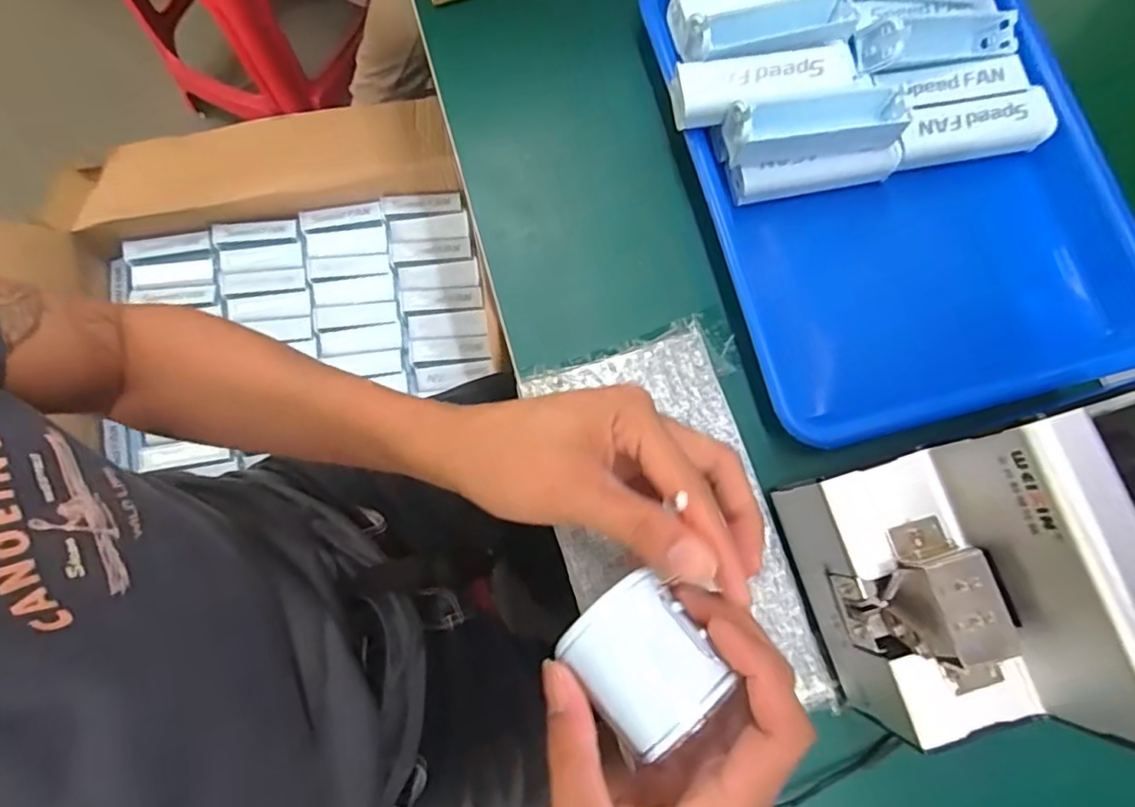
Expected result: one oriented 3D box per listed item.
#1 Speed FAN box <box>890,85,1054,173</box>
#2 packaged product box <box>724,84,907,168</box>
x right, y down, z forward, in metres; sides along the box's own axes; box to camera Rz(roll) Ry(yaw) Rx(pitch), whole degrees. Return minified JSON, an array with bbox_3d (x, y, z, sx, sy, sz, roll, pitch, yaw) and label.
[{"bbox_3d":[0.259,-0.175,0.396,0.104,0.021,0.033,-11,78,-3],"label":"Speed FAN box"},{"bbox_3d":[0.147,-0.167,0.368,0.103,0.030,0.028,-6,78,-2],"label":"packaged product box"}]

